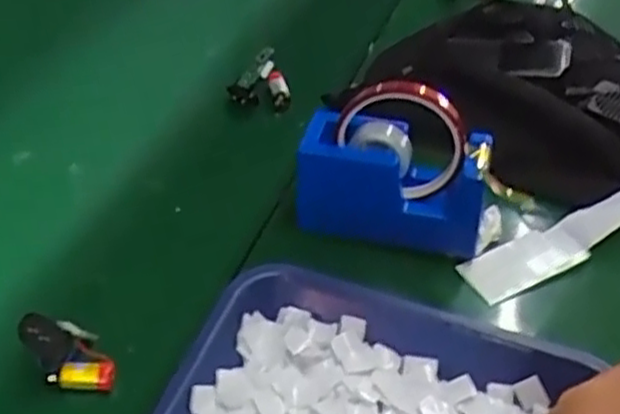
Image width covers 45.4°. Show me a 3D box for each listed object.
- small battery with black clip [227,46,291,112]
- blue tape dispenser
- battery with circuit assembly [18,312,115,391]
[{"bbox_3d":[-0.048,-0.110,0.672,0.054,0.056,0.017,-21,18,-17],"label":"small battery with black clip"},{"bbox_3d":[0.057,-0.029,0.518,0.127,0.111,0.064,8,43,-1],"label":"blue tape dispenser"},{"bbox_3d":[-0.142,0.084,0.437,0.020,0.064,0.036,-28,30,30],"label":"battery with circuit assembly"}]

